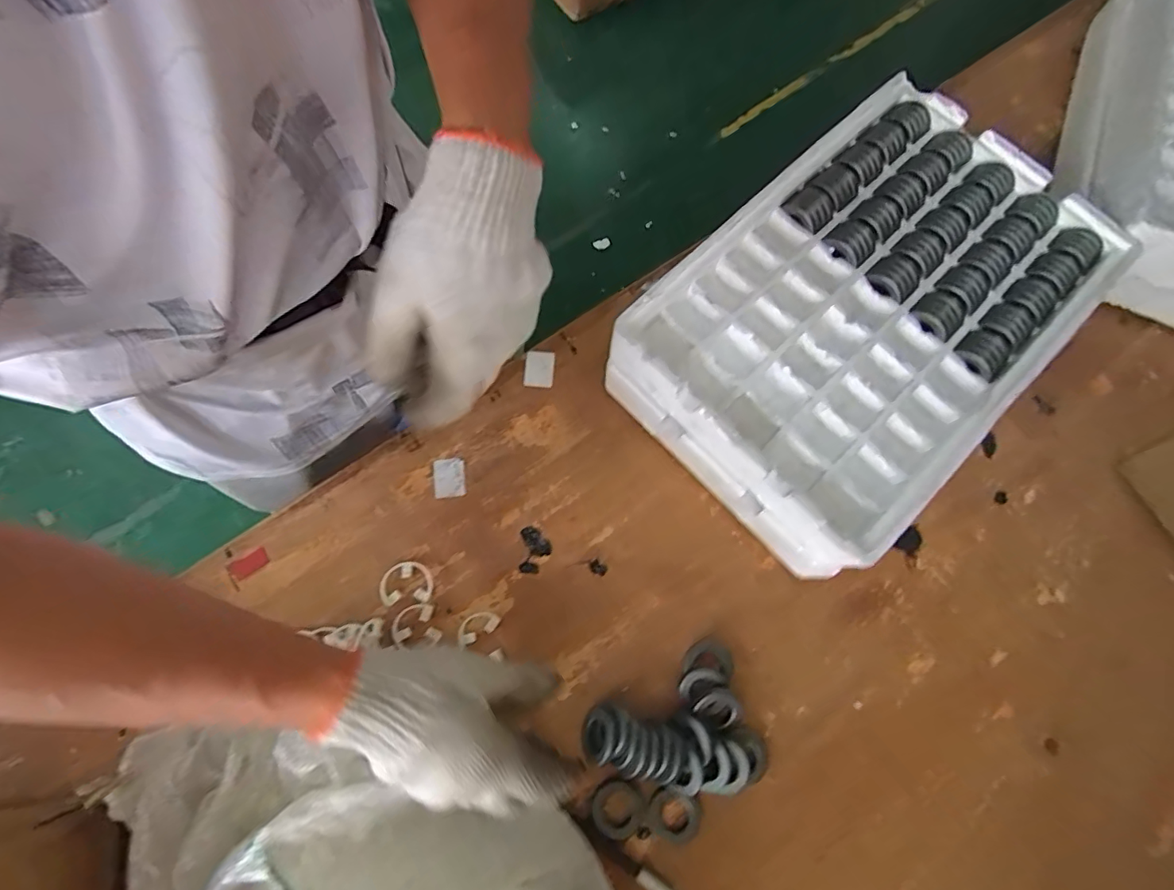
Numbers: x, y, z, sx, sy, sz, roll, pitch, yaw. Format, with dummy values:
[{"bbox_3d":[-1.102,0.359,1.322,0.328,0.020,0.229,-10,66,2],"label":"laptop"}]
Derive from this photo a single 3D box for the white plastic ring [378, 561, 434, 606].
[{"bbox_3d":[-0.173,0.132,0.491,0.050,0.007,0.037,-5,74,-3],"label":"white plastic ring"}]

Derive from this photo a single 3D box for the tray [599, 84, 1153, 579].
[{"bbox_3d":[0.270,-0.126,0.517,0.436,0.123,0.281,-41,79,-12],"label":"tray"}]

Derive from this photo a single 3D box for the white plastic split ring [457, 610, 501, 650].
[{"bbox_3d":[-0.104,0.170,0.481,0.043,0.005,0.022,-29,76,-9],"label":"white plastic split ring"}]

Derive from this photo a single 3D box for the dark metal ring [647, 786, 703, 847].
[{"bbox_3d":[0.074,0.320,0.440,0.044,0.011,0.042,0,74,-1],"label":"dark metal ring"}]

